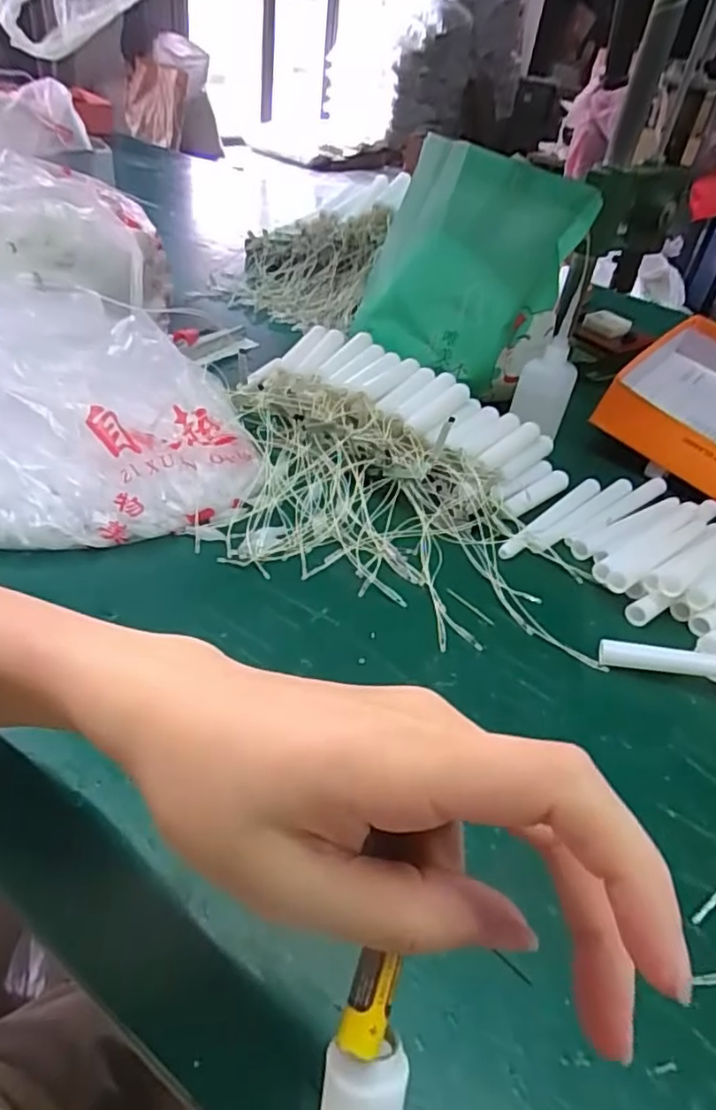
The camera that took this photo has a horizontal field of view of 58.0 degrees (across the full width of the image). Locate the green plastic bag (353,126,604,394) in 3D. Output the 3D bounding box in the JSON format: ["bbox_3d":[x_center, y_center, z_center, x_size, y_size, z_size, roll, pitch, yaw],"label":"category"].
[{"bbox_3d":[0.104,-0.281,0.646,0.204,0.202,0.090,21,42,14],"label":"green plastic bag"}]

